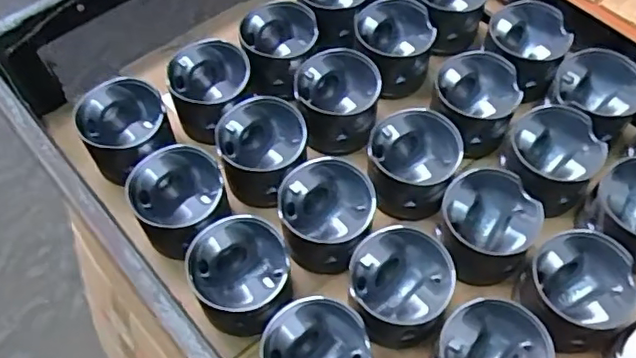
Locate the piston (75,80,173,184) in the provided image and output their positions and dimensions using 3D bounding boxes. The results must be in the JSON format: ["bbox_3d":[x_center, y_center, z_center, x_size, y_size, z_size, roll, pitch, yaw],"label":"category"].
[{"bbox_3d":[-0.200,-0.053,0.617,0.086,0.057,0.084,-1,59,2],"label":"piston"}]

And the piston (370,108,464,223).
[{"bbox_3d":[0.094,-0.014,0.604,0.089,0.066,0.099,26,63,17],"label":"piston"}]

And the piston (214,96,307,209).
[{"bbox_3d":[-0.057,-0.028,0.623,0.088,0.072,0.089,-7,59,-2],"label":"piston"}]

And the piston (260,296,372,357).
[{"bbox_3d":[-0.001,0.159,0.517,0.091,0.075,0.092,-21,60,-10],"label":"piston"}]

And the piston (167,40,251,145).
[{"bbox_3d":[-0.115,-0.097,0.649,0.087,0.062,0.089,-1,59,2],"label":"piston"}]

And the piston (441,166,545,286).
[{"bbox_3d":[0.159,0.046,0.564,0.084,0.068,0.087,-1,59,2],"label":"piston"}]

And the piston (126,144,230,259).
[{"bbox_3d":[-0.137,0.023,0.590,0.088,0.067,0.089,-20,60,-9],"label":"piston"}]

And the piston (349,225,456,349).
[{"bbox_3d":[0.073,0.098,0.531,0.090,0.062,0.092,2,59,3],"label":"piston"}]

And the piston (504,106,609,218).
[{"bbox_3d":[0.232,-0.014,0.602,0.092,0.072,0.103,0,59,2],"label":"piston"}]

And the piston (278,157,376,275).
[{"bbox_3d":[0.009,0.037,0.579,0.087,0.064,0.098,-2,59,1],"label":"piston"}]

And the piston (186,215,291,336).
[{"bbox_3d":[-0.070,0.093,0.551,0.086,0.075,0.089,-1,59,2],"label":"piston"}]

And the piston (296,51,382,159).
[{"bbox_3d":[0.021,-0.085,0.642,0.084,0.069,0.090,-1,59,2],"label":"piston"}]

